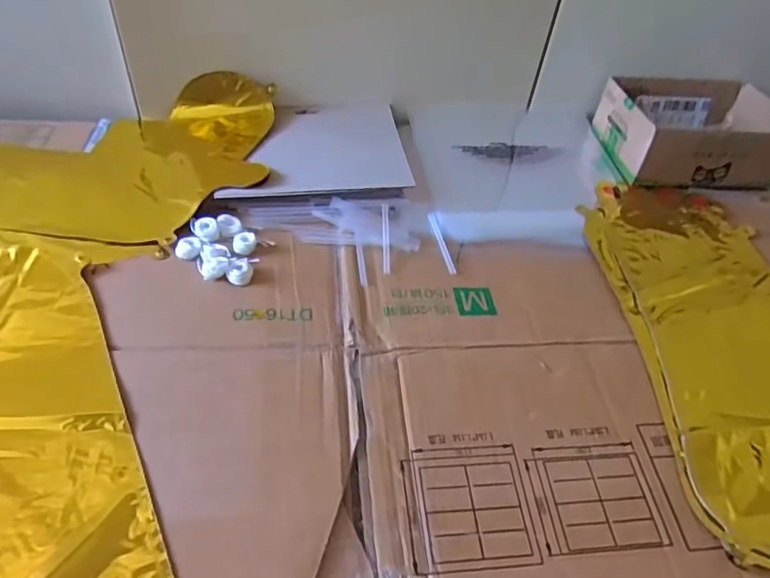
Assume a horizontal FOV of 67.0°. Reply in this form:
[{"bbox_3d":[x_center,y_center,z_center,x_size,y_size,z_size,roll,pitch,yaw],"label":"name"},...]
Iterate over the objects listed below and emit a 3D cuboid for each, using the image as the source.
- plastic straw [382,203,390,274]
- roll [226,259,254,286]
[{"bbox_3d":[0.001,-0.050,0.536,0.008,0.011,0.085,3,47,-4],"label":"plastic straw"},{"bbox_3d":[-0.123,-0.014,0.492,0.022,0.008,0.022,-4,48,-11],"label":"roll"}]

